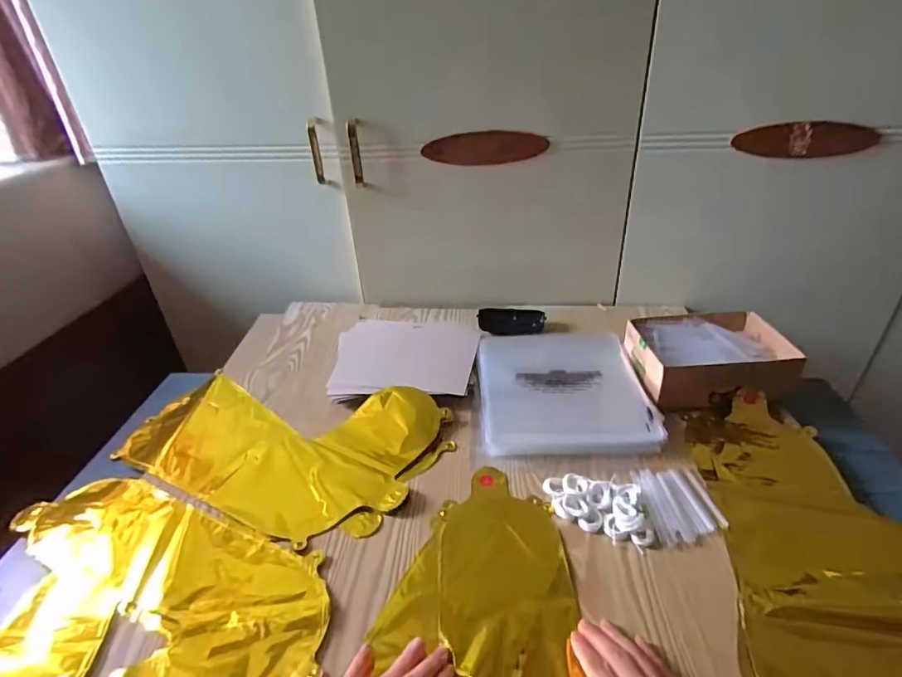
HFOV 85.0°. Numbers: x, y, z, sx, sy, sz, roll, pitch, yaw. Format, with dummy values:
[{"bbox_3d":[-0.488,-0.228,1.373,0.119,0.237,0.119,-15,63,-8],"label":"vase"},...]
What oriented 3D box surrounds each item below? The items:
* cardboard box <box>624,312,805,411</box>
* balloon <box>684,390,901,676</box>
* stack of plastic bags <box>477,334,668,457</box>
[{"bbox_3d":[0.347,0.026,0.671,0.191,0.068,0.150,-4,33,-1],"label":"cardboard box"},{"bbox_3d":[0.350,0.207,0.450,0.192,0.015,0.416,5,33,12],"label":"balloon"},{"bbox_3d":[0.148,0.063,0.681,0.214,0.028,0.244,-2,33,2],"label":"stack of plastic bags"}]

